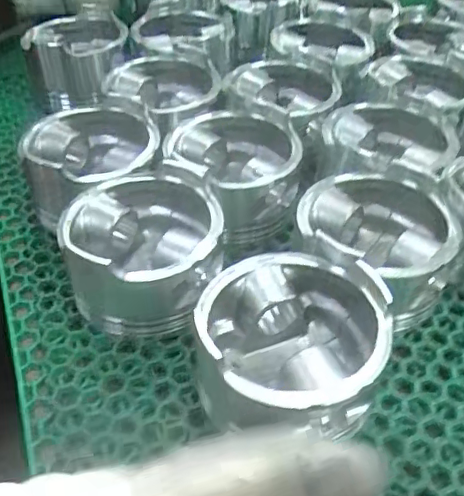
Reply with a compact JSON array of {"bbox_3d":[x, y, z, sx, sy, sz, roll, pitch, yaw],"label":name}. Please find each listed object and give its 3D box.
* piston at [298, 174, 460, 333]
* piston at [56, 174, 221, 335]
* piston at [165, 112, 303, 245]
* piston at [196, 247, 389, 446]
[{"bbox_3d":[0.073,0.001,0.289,0.078,0.053,0.078,-11,44,-12],"label":"piston"},{"bbox_3d":[-0.043,0.005,0.288,0.077,0.047,0.079,0,43,0],"label":"piston"},{"bbox_3d":[0.002,-0.045,0.334,0.077,0.045,0.082,0,43,0],"label":"piston"},{"bbox_3d":[0.028,0.047,0.244,0.081,0.049,0.081,-4,43,-4],"label":"piston"}]

